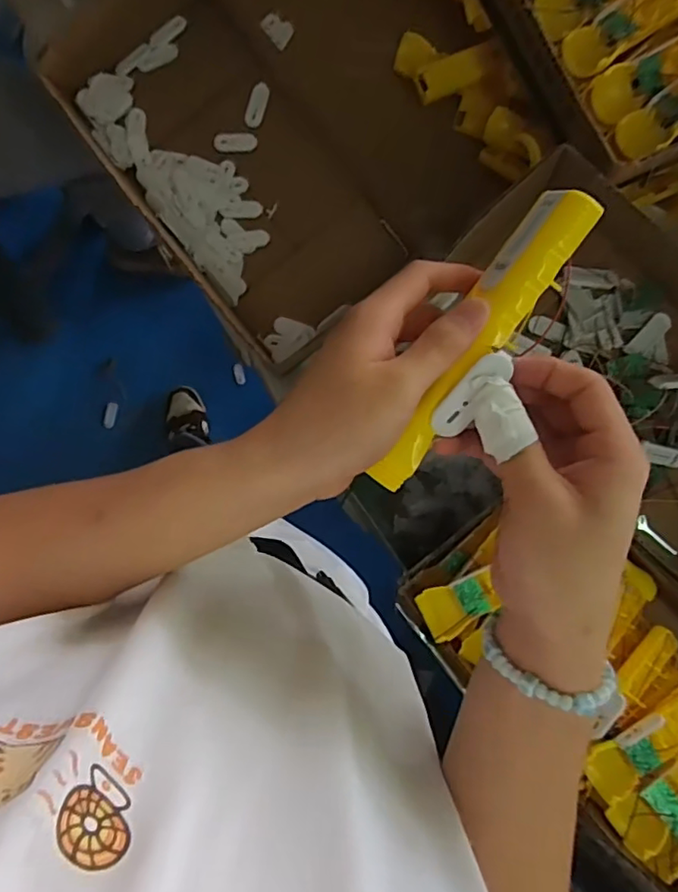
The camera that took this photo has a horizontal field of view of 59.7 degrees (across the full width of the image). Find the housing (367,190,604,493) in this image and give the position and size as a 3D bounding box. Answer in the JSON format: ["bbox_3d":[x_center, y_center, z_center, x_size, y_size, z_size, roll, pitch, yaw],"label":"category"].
[{"bbox_3d":[0.067,-0.049,0.288,0.026,0.029,0.160,31,99,-3],"label":"housing"}]

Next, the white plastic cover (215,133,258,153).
[{"bbox_3d":[-0.120,-0.355,0.688,0.048,0.012,0.020,-5,84,-8],"label":"white plastic cover"}]

